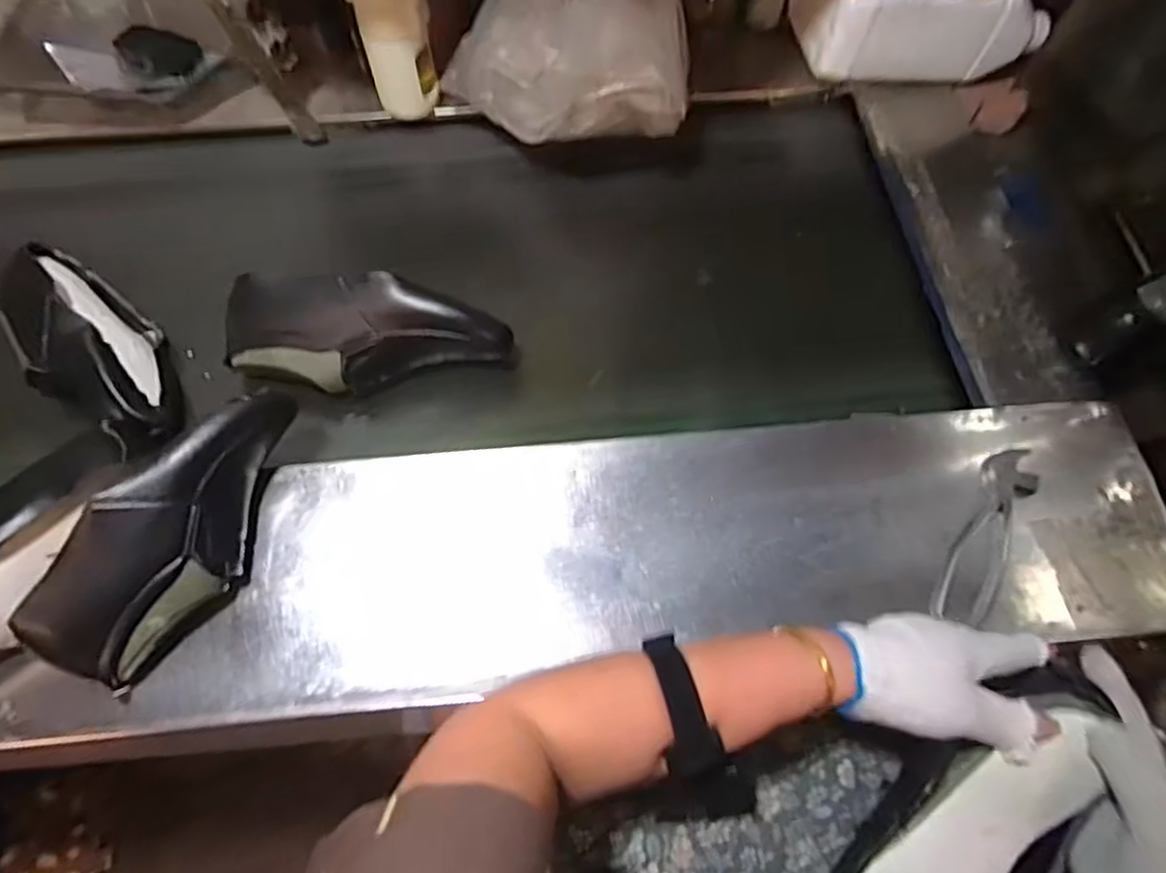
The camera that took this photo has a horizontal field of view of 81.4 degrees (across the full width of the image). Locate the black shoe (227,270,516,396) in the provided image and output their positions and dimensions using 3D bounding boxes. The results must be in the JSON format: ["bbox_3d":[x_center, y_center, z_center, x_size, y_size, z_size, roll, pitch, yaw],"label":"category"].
[{"bbox_3d":[-0.218,-0.099,0.683,0.290,0.082,0.101,4,66,1],"label":"black shoe"}]

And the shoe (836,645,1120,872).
[{"bbox_3d":[0.251,0.266,0.447,0.098,0.084,0.241,40,91,16],"label":"shoe"}]

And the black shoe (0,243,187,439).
[{"bbox_3d":[-0.496,-0.096,0.684,0.244,0.092,0.111,39,71,15],"label":"black shoe"}]

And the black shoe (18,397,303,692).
[{"bbox_3d":[-0.324,0.080,0.559,0.086,0.103,0.263,35,70,13],"label":"black shoe"}]

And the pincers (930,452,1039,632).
[{"bbox_3d":[0.377,0.085,0.627,0.048,0.013,0.193,28,69,11],"label":"pincers"}]

